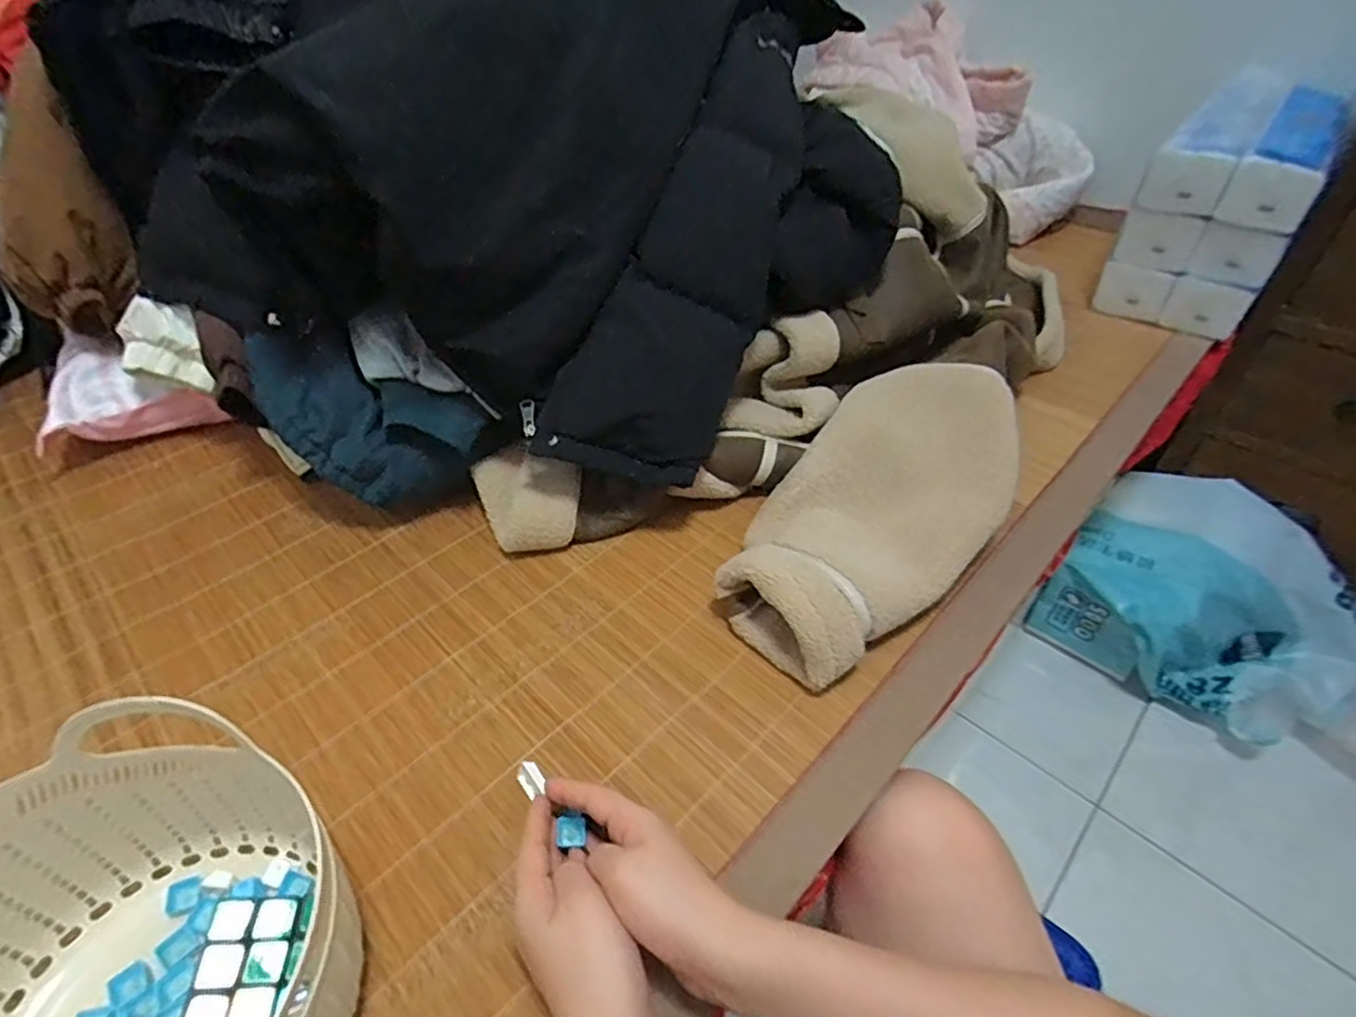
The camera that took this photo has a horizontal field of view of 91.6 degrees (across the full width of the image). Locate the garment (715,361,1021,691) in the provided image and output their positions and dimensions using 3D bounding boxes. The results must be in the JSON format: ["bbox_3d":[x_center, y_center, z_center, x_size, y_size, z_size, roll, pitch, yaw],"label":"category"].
[{"bbox_3d":[0.186,-0.003,0.608,0.178,0.105,0.358,33,52,31],"label":"garment"}]

